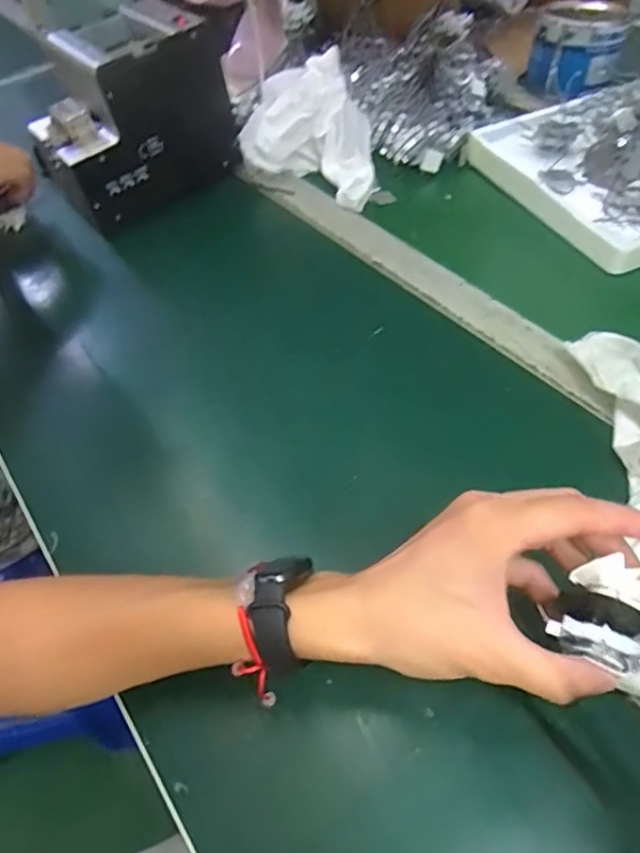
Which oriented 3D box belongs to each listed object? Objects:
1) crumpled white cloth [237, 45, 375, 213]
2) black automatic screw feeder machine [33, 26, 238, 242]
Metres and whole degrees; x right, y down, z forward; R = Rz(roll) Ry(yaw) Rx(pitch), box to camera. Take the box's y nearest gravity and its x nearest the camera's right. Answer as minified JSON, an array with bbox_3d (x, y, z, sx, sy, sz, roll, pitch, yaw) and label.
[{"bbox_3d":[-0.015,-0.302,0.595,0.137,0.096,0.139,-3,50,2],"label":"crumpled white cloth"},{"bbox_3d":[-0.190,-0.307,0.591,0.185,0.145,0.108,-35,56,-23],"label":"black automatic screw feeder machine"}]

